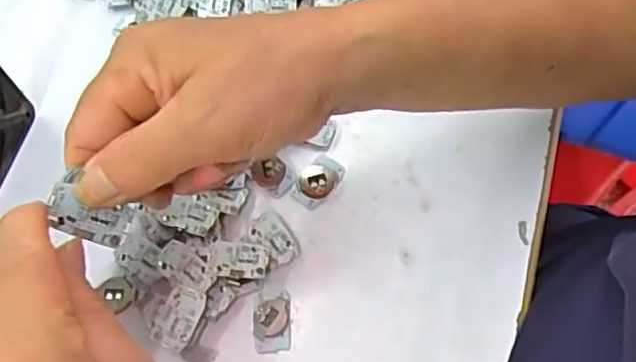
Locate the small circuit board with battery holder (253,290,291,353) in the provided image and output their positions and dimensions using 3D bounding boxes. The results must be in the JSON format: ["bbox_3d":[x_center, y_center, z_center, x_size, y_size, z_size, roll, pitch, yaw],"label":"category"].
[{"bbox_3d":[-0.023,0.069,0.316,0.018,0.004,0.029,-2,66,1],"label":"small circuit board with battery holder"}]

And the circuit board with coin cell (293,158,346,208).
[{"bbox_3d":[-0.001,-0.001,0.346,0.020,0.004,0.029,31,71,14],"label":"circuit board with coin cell"}]

